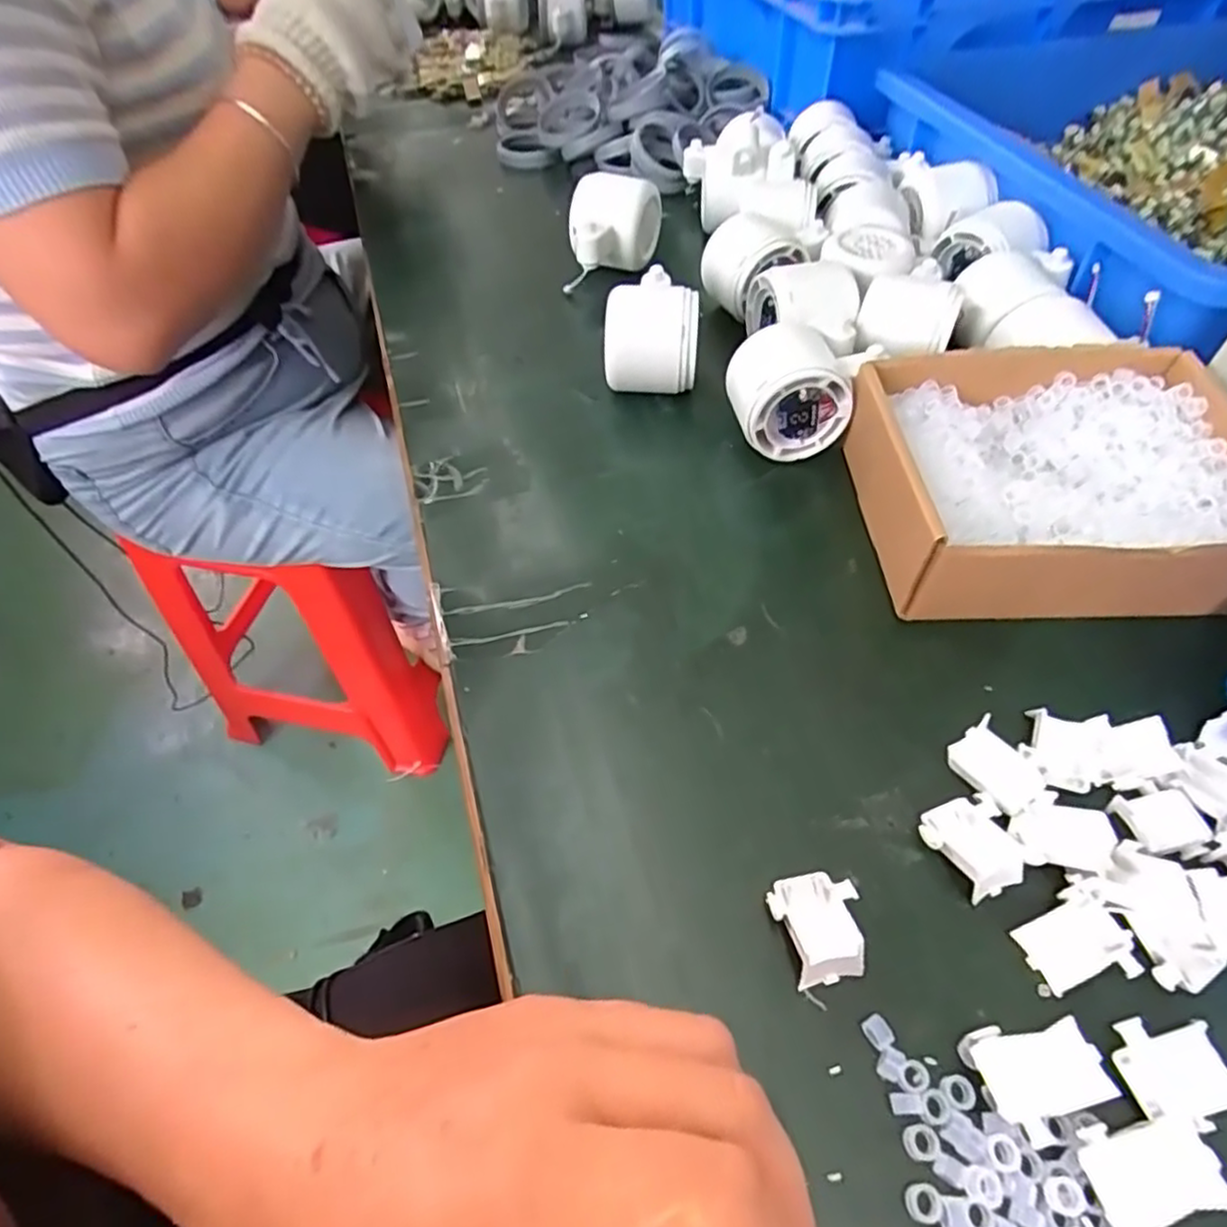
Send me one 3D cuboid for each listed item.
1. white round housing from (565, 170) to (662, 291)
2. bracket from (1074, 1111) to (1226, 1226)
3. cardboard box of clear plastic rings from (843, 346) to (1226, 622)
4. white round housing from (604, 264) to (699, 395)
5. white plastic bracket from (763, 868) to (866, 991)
[{"bbox_3d":[-0.001,-0.277,0.503,0.058,0.058,0.066,8,54,8],"label":"white round housing"},{"bbox_3d":[0.151,0.157,0.197,0.036,0.011,0.028,-15,54,-9],"label":"bracket"},{"bbox_3d":[0.211,-0.065,0.341,0.179,0.044,0.142,-3,53,0],"label":"cardboard box of clear plastic rings"},{"bbox_3d":[0.024,-0.174,0.431,0.053,0.054,0.066,3,53,5],"label":"white round housing"},{"bbox_3d":[0.071,0.106,0.241,0.029,0.010,0.033,-12,53,-7],"label":"white plastic bracket"}]

